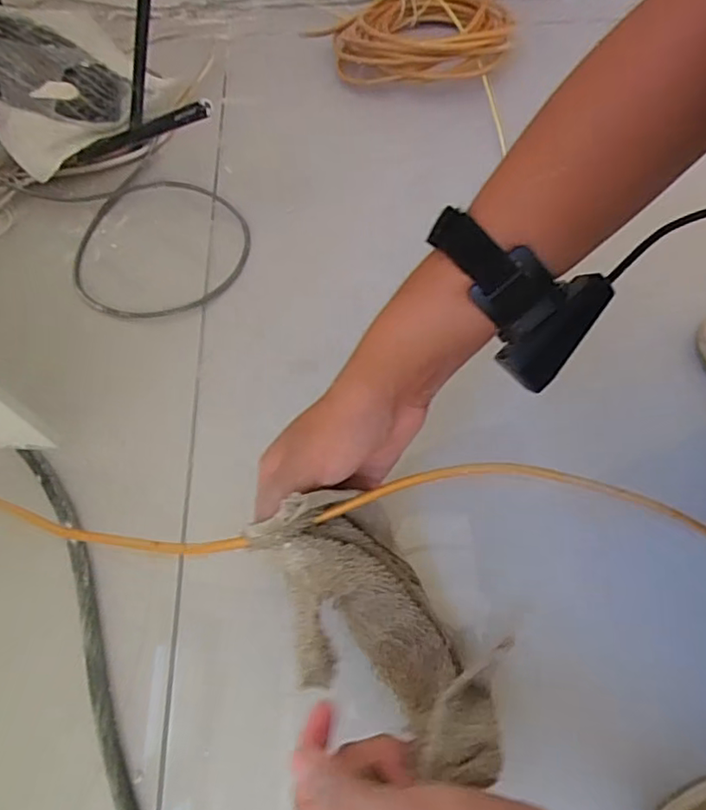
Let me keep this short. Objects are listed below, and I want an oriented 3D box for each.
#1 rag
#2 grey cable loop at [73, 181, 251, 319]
[{"bbox_3d":[0.013,0.126,0.306,0.078,0.110,0.146,-25,66,-11],"label":"rag"},{"bbox_3d":[-0.181,-0.151,0.532,0.165,0.018,0.150,0,64,1],"label":"grey cable loop"}]

